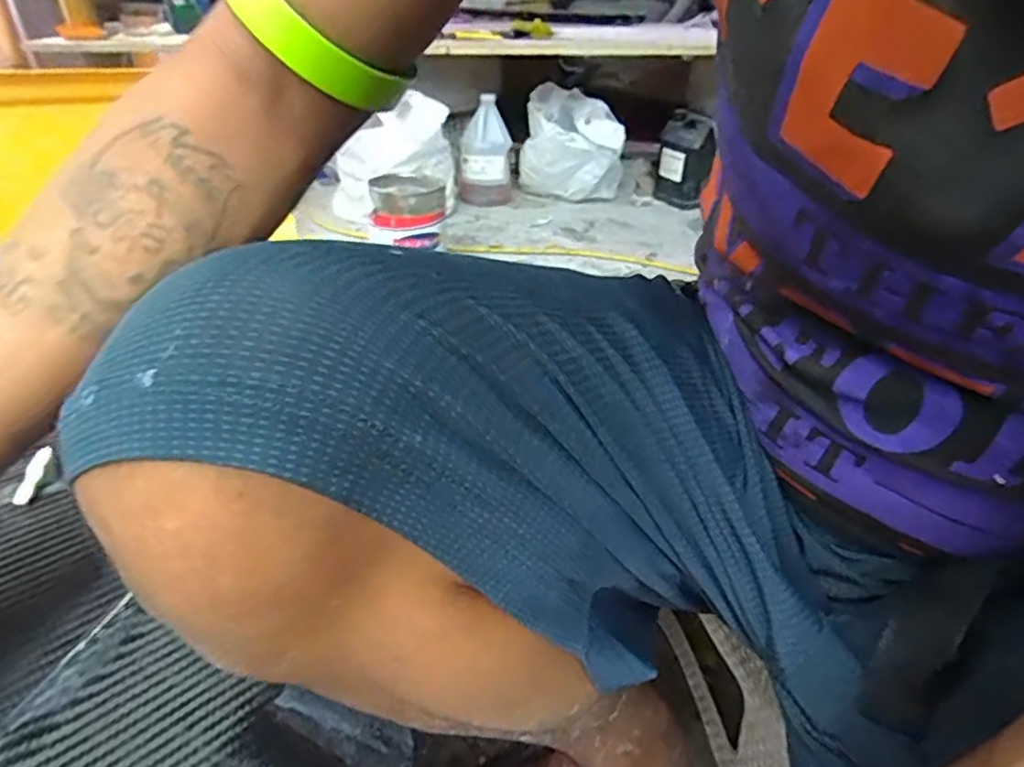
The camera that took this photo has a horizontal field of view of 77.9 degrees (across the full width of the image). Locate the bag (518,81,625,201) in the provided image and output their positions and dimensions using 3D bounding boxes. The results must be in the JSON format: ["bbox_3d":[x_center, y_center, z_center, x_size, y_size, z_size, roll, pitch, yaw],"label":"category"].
[{"bbox_3d":[0.169,-0.667,1.810,0.296,0.286,0.184,3,32,1],"label":"bag"}]

